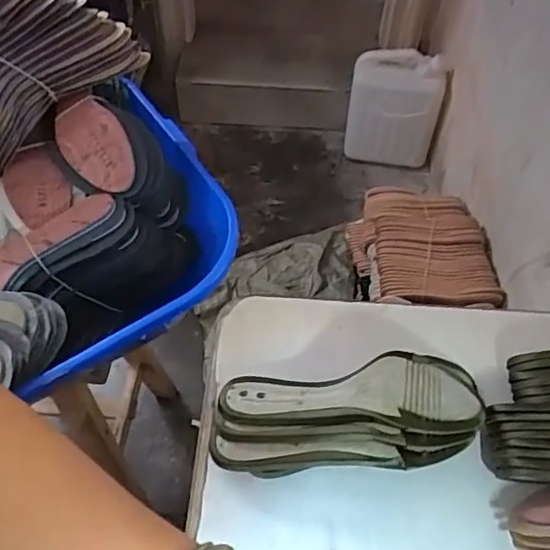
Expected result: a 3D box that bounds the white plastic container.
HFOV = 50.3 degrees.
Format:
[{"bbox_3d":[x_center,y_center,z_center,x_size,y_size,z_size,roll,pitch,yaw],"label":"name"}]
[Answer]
[{"bbox_3d":[0.363,-0.515,1.838,0.266,0.332,0.193,4,53,1],"label":"white plastic container"}]

